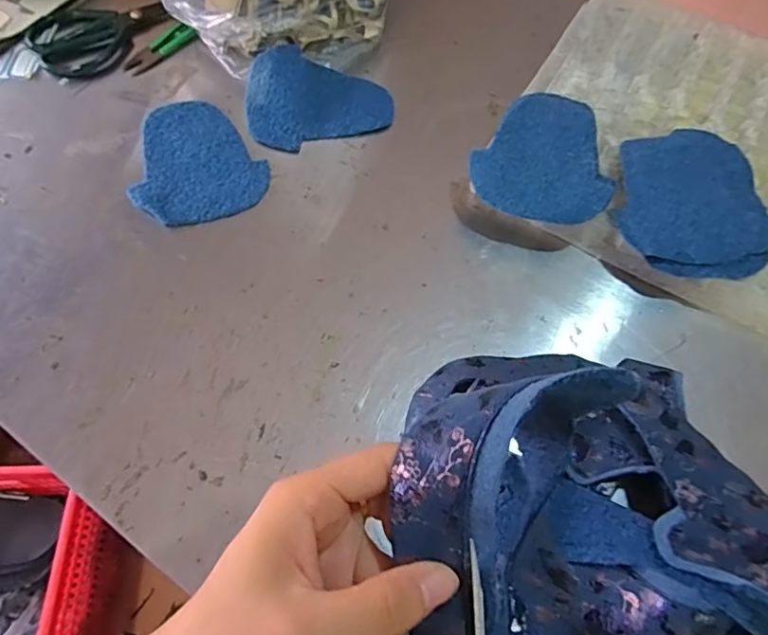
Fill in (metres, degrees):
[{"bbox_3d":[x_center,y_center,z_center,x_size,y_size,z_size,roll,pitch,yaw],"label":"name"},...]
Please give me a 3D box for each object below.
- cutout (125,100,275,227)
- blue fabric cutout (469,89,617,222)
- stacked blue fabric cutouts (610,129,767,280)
[{"bbox_3d":[-0.179,-0.158,0.535,0.124,0.006,0.155,-1,61,-3],"label":"cutout"},{"bbox_3d":[0.161,-0.151,0.505,0.121,0.010,0.162,31,66,13],"label":"blue fabric cutout"},{"bbox_3d":[0.284,-0.110,0.498,0.151,0.012,0.168,-1,60,-6],"label":"stacked blue fabric cutouts"}]

